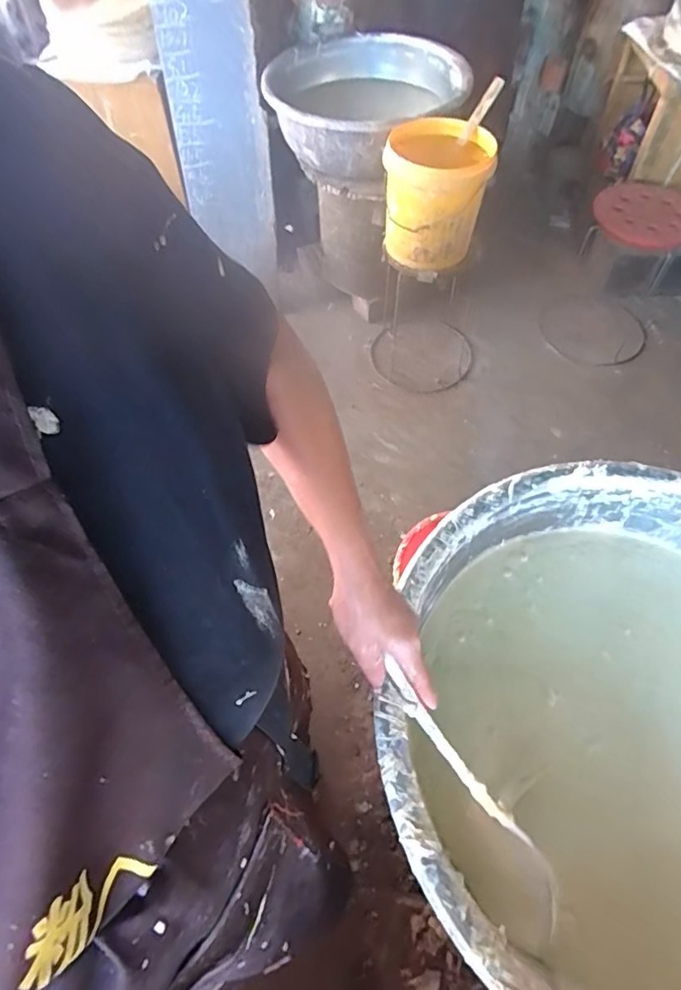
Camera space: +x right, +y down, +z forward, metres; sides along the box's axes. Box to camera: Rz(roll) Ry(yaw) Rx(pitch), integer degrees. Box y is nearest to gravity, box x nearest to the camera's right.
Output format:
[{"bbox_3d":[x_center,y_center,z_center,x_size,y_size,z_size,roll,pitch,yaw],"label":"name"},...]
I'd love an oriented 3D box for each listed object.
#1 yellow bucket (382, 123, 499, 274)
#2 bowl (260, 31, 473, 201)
[{"bbox_3d":[0.243,-0.766,1.348,0.242,0.266,0.293,10,58,7],"label":"yellow bucket"},{"bbox_3d":[0.039,-1.155,1.569,0.566,0.224,0.566,0,58,1],"label":"bowl"}]

